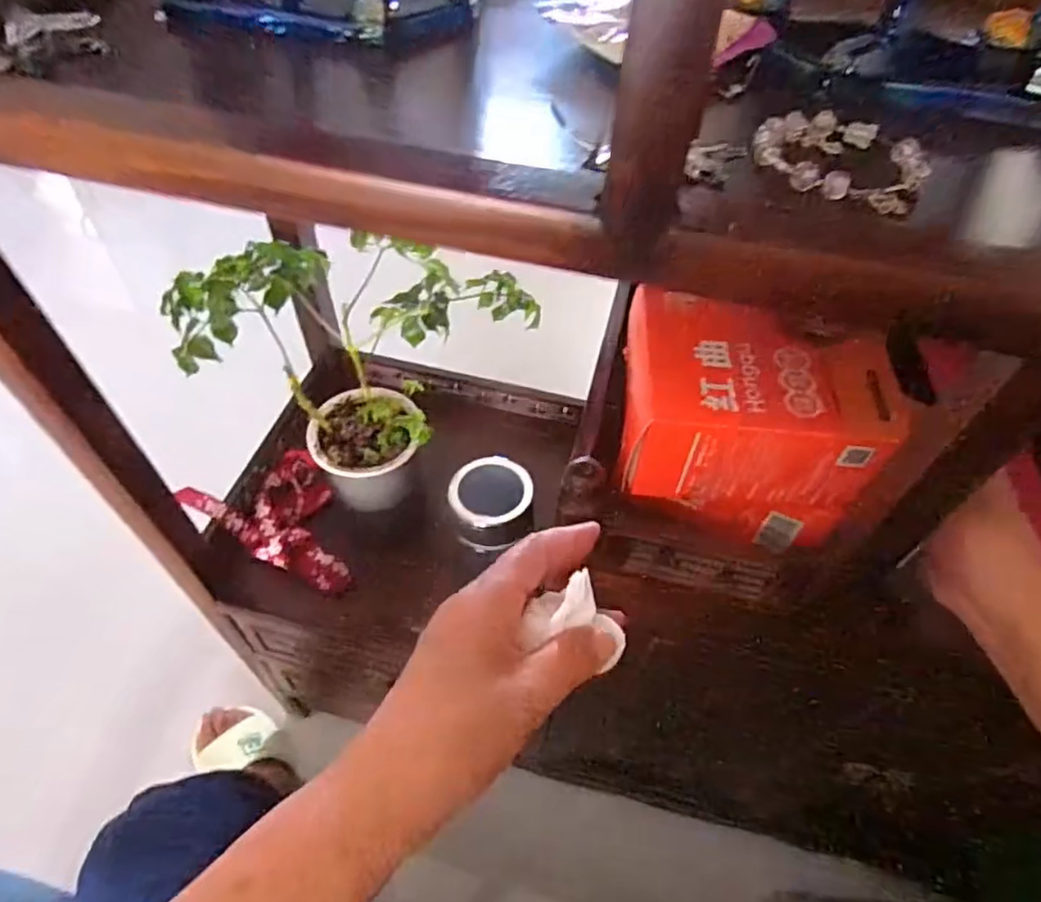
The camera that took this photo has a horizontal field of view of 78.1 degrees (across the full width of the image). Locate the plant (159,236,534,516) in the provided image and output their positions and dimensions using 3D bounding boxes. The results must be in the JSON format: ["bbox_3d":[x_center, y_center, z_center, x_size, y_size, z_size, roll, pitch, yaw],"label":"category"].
[{"bbox_3d":[-0.175,-0.091,0.663,0.303,0.246,0.210,28,56,18],"label":"plant"}]

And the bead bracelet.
[{"bbox_3d":[0.129,-0.120,0.260,0.066,0.011,0.070,20,54,12],"label":"bead bracelet"}]

